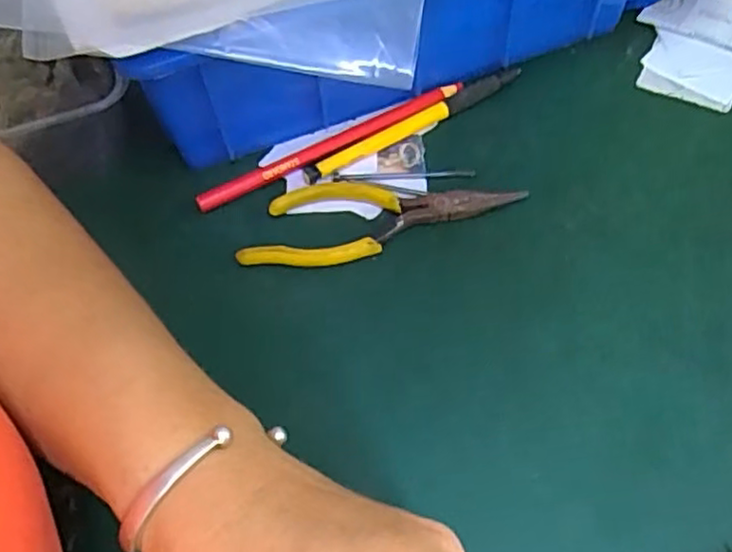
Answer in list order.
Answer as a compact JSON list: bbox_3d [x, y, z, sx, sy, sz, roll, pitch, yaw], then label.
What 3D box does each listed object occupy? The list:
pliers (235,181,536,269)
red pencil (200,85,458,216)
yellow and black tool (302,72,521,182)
[{"bbox_3d":[0.008,-0.027,0.343,0.139,0.010,0.046,-2,58,3],"label":"pliers"},{"bbox_3d":[-0.018,-0.073,0.371,0.158,0.009,0.012,-26,60,-11],"label":"red pencil"},{"bbox_3d":[0.028,-0.086,0.377,0.137,0.008,0.010,-29,61,-13],"label":"yellow and black tool"}]

